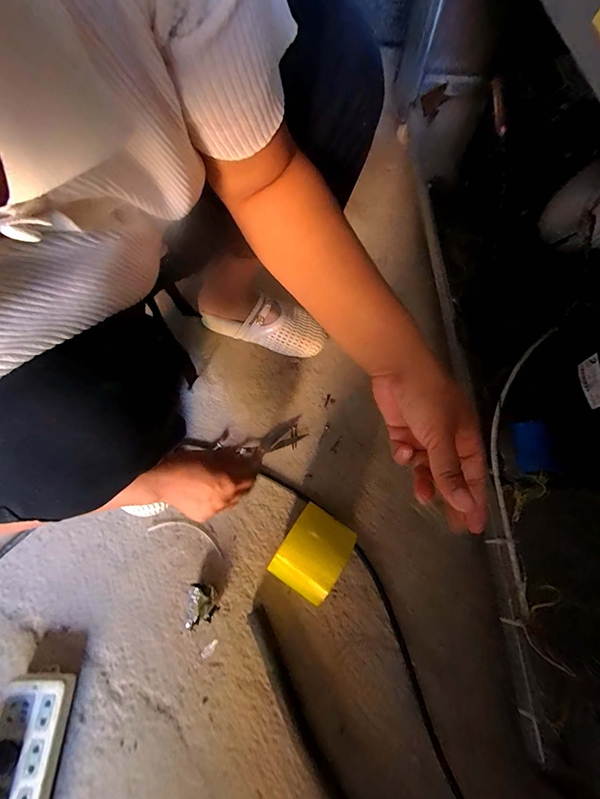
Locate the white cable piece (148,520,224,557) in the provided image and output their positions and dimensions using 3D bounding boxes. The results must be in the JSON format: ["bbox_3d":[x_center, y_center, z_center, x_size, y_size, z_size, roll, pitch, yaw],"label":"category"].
[{"bbox_3d":[-0.171,0.207,0.540,0.122,0.004,0.029,16,66,6],"label":"white cable piece"}]

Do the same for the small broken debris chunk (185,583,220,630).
[{"bbox_3d":[-0.138,0.289,0.495,0.040,0.034,0.052,-4,65,-3],"label":"small broken debris chunk"}]

